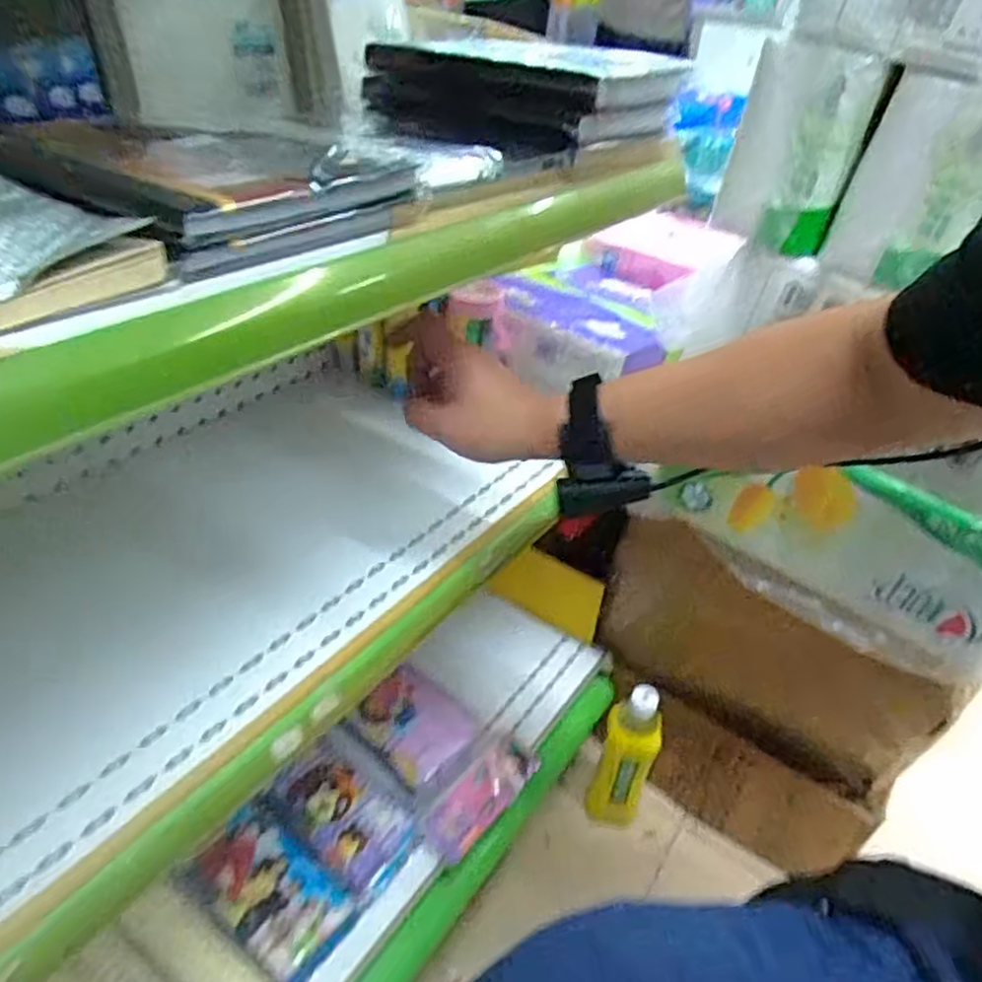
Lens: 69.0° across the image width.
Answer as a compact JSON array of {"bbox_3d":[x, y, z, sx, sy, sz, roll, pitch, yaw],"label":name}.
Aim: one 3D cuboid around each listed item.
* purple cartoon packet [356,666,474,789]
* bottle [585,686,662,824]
[{"bbox_3d":[-0.080,0.249,0.771,0.116,0.029,0.103,31,43,31],"label":"purple cartoon packet"},{"bbox_3d":[0.163,0.322,0.860,0.062,0.222,0.064,18,37,16],"label":"bottle"}]

